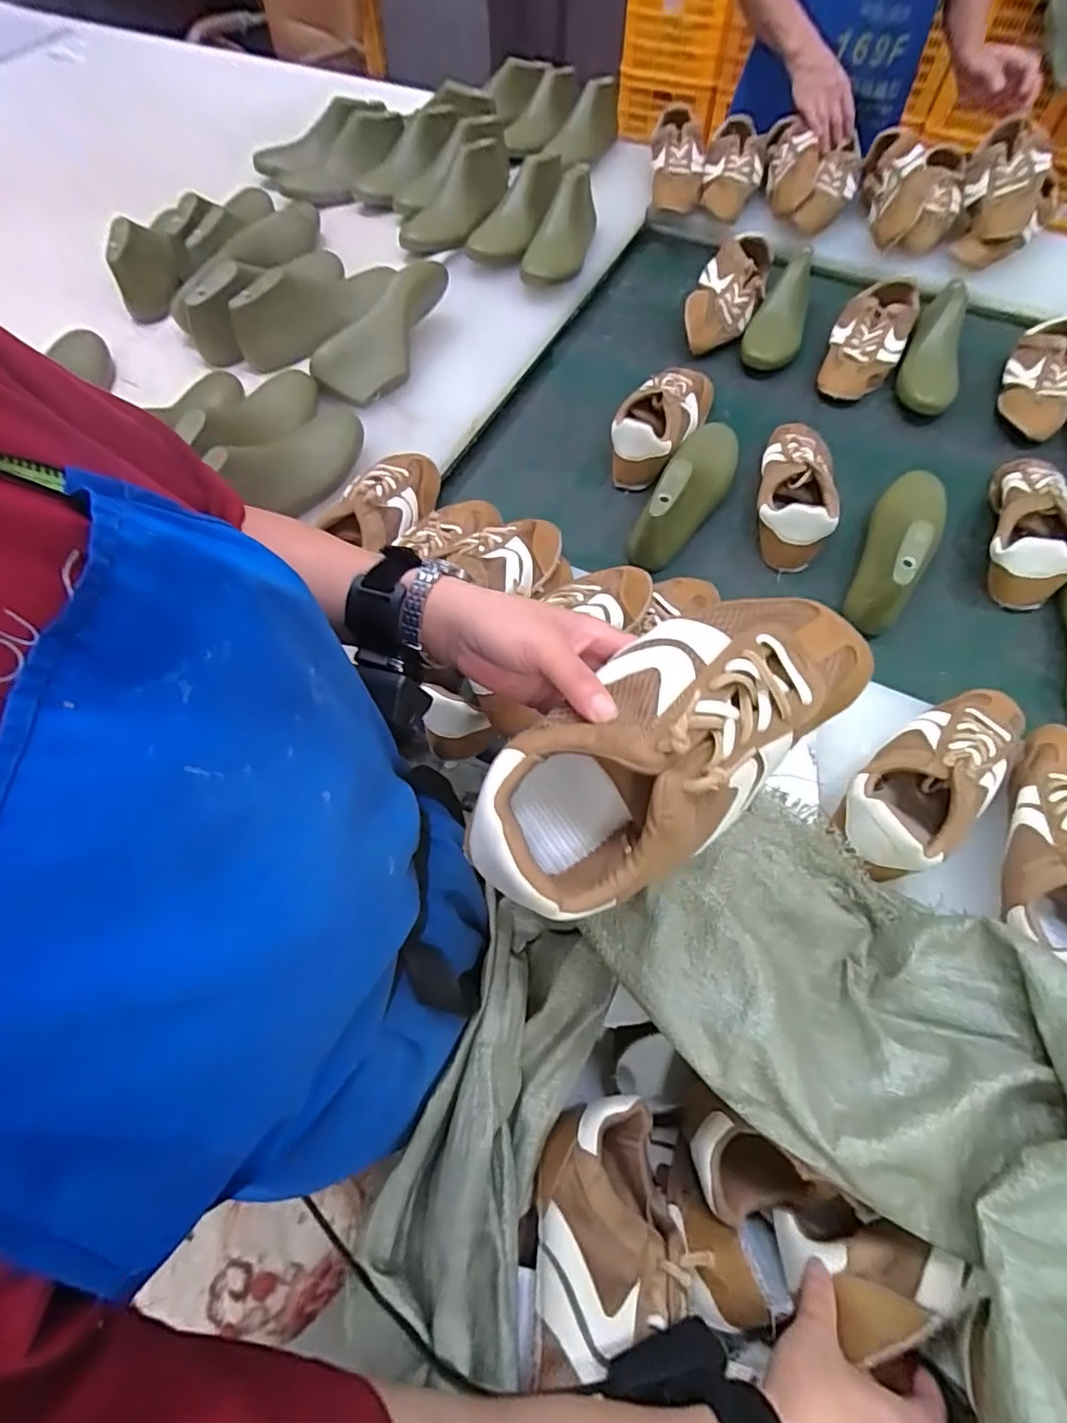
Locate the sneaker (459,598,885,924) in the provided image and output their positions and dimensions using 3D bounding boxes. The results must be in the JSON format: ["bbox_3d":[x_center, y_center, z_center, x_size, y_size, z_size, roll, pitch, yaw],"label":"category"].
[{"bbox_3d":[0.075,0.017,0.309,0.229,0.084,0.094,-35,68,-7],"label":"sneaker"}]

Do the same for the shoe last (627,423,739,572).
[{"bbox_3d":[0.207,-0.300,0.747,0.080,0.098,0.267,24,67,13],"label":"shoe last"}]

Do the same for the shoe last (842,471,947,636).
[{"bbox_3d":[0.450,-0.212,0.712,0.072,0.105,0.252,26,67,14],"label":"shoe last"}]

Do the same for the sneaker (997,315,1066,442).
[{"bbox_3d":[0.778,-0.504,0.874,0.110,0.062,0.242,27,68,14],"label":"sneaker"}]

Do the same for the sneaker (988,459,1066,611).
[{"bbox_3d":[0.639,-0.239,0.735,0.092,0.075,0.223,22,67,12],"label":"sneaker"}]

